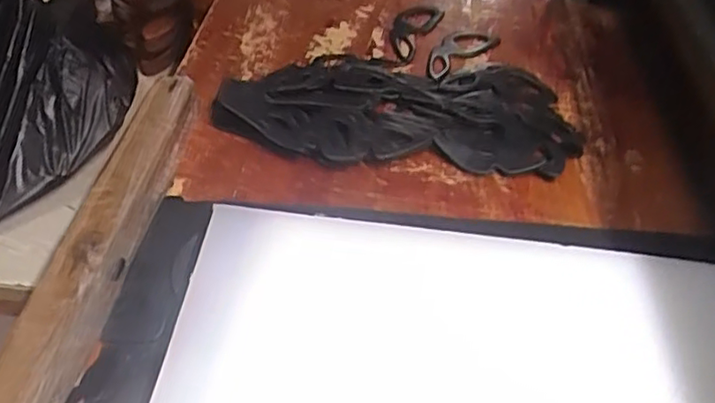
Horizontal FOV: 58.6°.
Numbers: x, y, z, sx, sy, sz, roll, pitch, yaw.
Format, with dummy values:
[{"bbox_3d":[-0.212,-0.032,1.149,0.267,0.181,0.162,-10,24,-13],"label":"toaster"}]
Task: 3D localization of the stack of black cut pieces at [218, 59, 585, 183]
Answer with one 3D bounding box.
[{"bbox_3d":[0.036,-0.085,0.556,0.307,0.032,0.148,3,44,-4],"label":"stack of black cut pieces"}]

